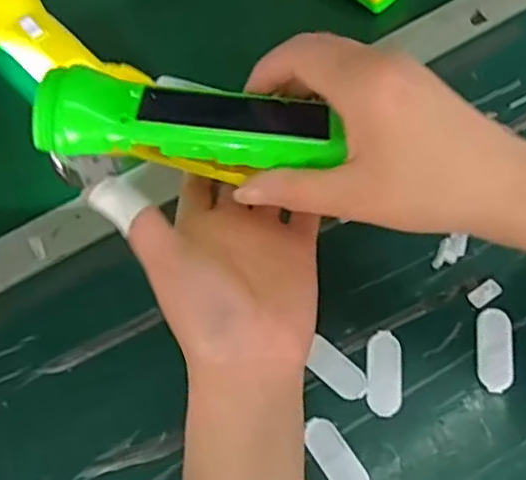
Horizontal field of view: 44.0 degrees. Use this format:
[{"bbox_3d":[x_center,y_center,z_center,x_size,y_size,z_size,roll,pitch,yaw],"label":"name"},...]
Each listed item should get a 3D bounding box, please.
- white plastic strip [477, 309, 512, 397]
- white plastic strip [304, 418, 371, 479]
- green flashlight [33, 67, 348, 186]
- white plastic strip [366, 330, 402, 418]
[{"bbox_3d":[0.141,0.065,0.393,0.020,0.005,0.052,3,63,8],"label":"white plastic strip"},{"bbox_3d":[0.042,0.125,0.373,0.021,0.004,0.050,-32,63,-10],"label":"white plastic strip"},{"bbox_3d":[-0.035,-0.057,0.319,0.140,0.032,0.046,5,63,-6],"label":"green flashlight"},{"bbox_3d":[0.073,0.080,0.392,0.020,0.004,0.050,3,63,8],"label":"white plastic strip"}]

